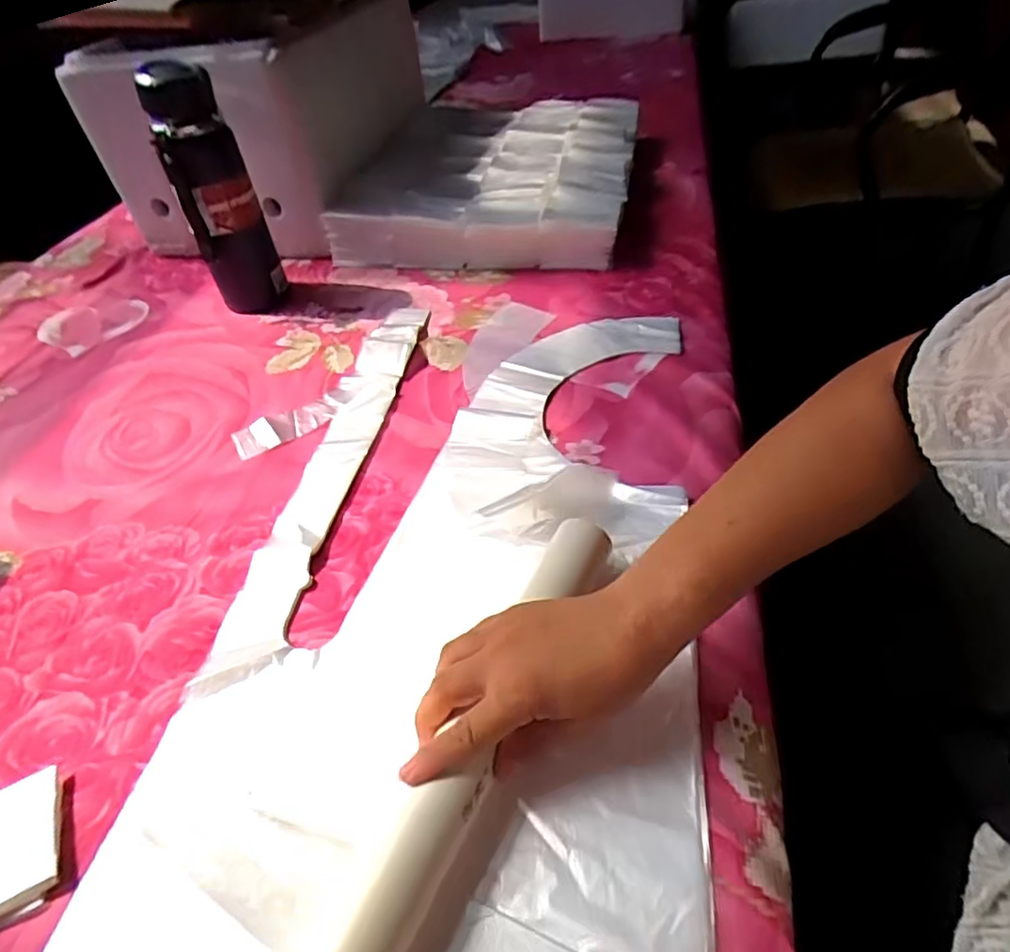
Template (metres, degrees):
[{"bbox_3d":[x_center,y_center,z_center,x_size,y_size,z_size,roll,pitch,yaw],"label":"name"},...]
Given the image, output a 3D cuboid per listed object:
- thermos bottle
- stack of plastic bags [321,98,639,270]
[{"bbox_3d":[-0.301,-0.290,0.662,0.075,0.245,0.063,-19,47,-13],"label":"thermos bottle"},{"bbox_3d":[-0.003,-0.409,0.868,0.342,0.099,0.409,6,46,11],"label":"stack of plastic bags"}]

